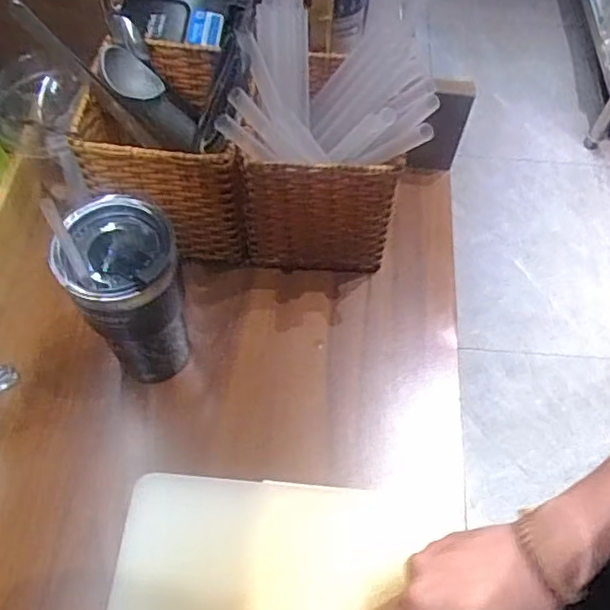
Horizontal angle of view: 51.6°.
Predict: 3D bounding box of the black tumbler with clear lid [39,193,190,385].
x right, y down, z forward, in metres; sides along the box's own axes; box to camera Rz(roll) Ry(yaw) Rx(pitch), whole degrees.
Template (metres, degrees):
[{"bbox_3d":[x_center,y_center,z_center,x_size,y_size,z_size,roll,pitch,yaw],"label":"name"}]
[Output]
[{"bbox_3d":[-0.127,0.000,0.467,0.073,0.159,0.078,-32,66,-19],"label":"black tumbler with clear lid"}]

